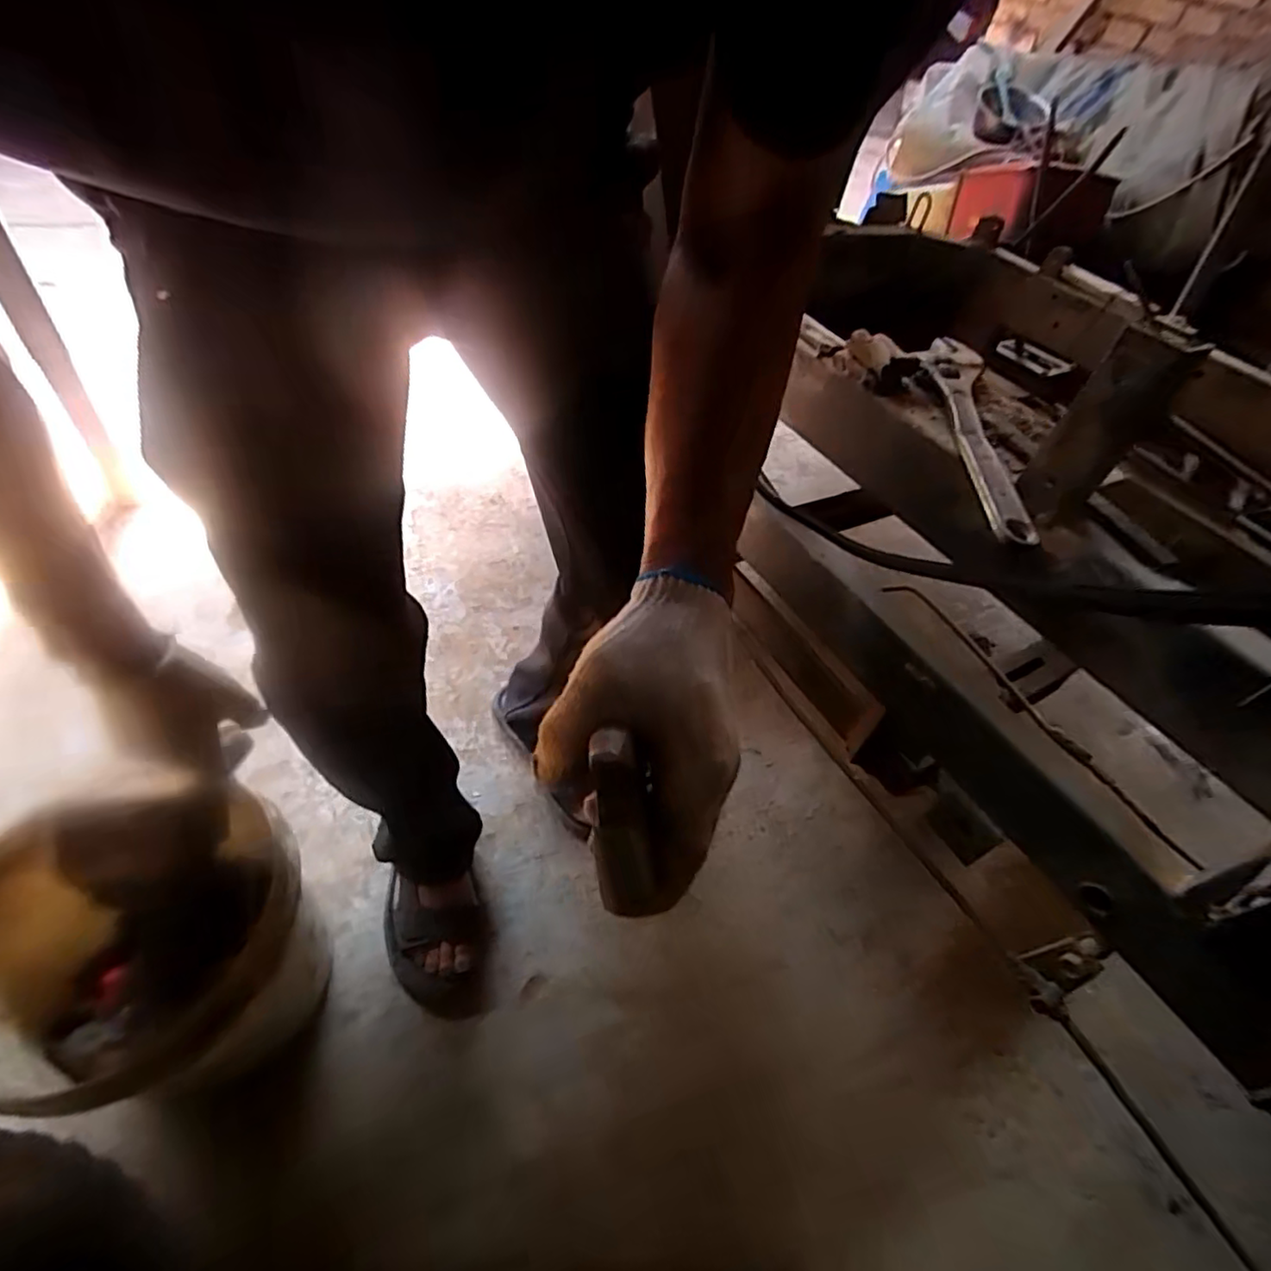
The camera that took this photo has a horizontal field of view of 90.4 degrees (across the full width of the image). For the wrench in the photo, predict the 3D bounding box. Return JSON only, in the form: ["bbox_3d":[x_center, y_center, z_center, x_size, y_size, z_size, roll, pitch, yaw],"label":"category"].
[{"bbox_3d":[0.279,-0.177,0.529,0.051,0.026,0.280,12,49,1],"label":"wrench"}]

